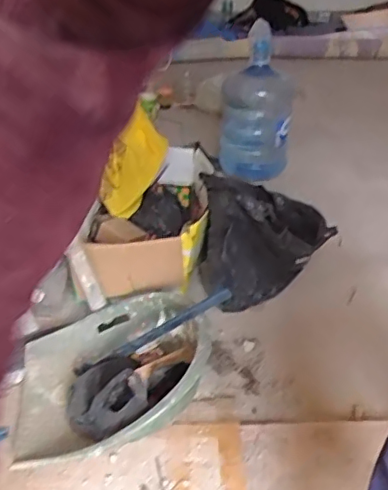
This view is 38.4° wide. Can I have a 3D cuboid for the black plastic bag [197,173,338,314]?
[{"bbox_3d":[0.191,-0.024,1.473,0.360,0.314,0.200,-13,33,-19],"label":"black plastic bag"}]

